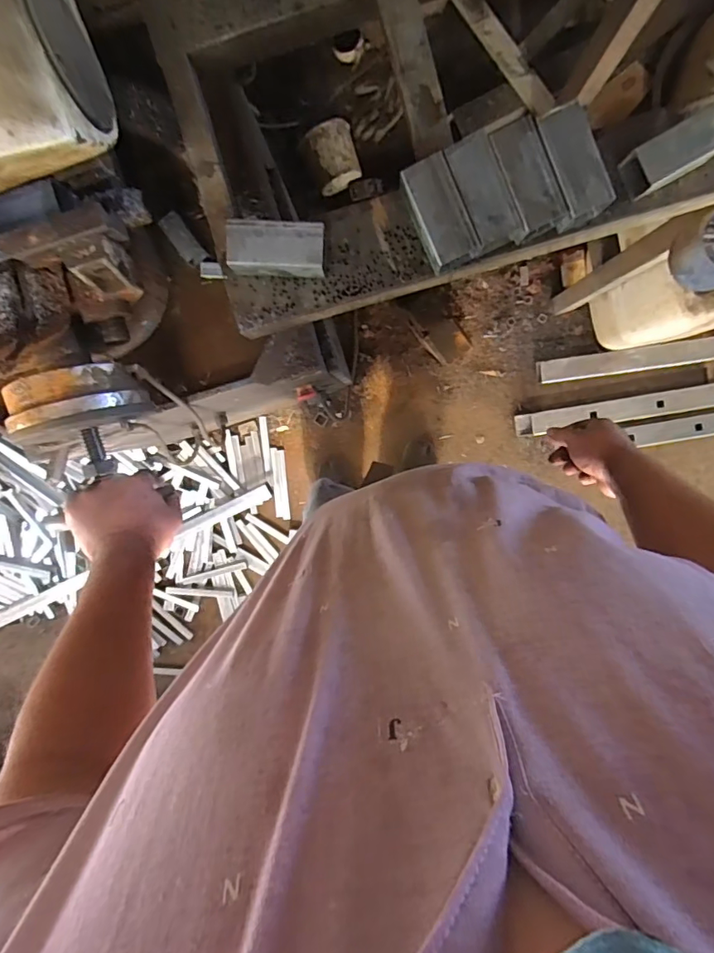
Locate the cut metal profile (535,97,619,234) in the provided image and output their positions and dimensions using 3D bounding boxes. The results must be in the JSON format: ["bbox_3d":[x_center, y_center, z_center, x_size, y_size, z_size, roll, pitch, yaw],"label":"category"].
[{"bbox_3d":[0.216,-0.313,0.510,0.046,0.046,0.102,-21,96,5],"label":"cut metal profile"}]

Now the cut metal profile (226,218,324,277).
[{"bbox_3d":[-0.084,-0.240,0.536,0.100,0.038,0.049,3,97,3],"label":"cut metal profile"}]

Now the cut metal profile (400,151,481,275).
[{"bbox_3d":[0.084,-0.269,0.522,0.049,0.043,0.099,-25,95,6],"label":"cut metal profile"}]

